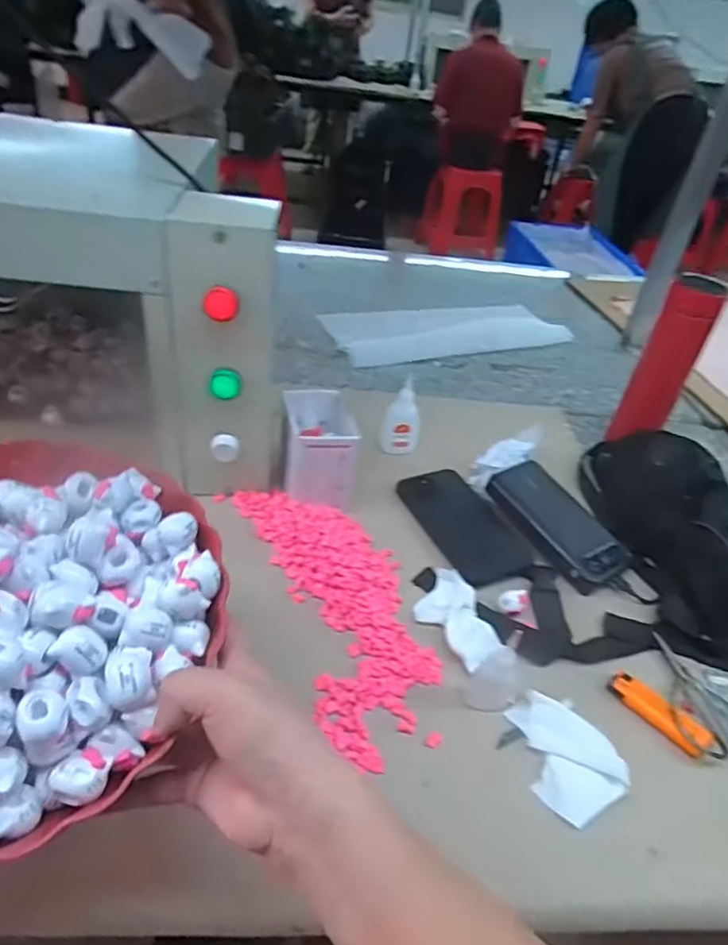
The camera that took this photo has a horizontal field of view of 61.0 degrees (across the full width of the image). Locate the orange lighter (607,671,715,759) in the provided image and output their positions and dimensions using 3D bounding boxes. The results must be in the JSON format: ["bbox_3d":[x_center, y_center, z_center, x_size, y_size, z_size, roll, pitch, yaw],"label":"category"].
[{"bbox_3d":[0.237,0.192,0.497,0.027,0.009,0.081,-27,50,-35],"label":"orange lighter"}]

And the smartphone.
[{"bbox_3d":[0.101,0.051,0.651,0.074,0.015,0.157,-13,43,-23],"label":"smartphone"}]

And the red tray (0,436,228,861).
[{"bbox_3d":[-0.206,0.069,0.341,0.247,0.062,0.235,32,45,27],"label":"red tray"}]

